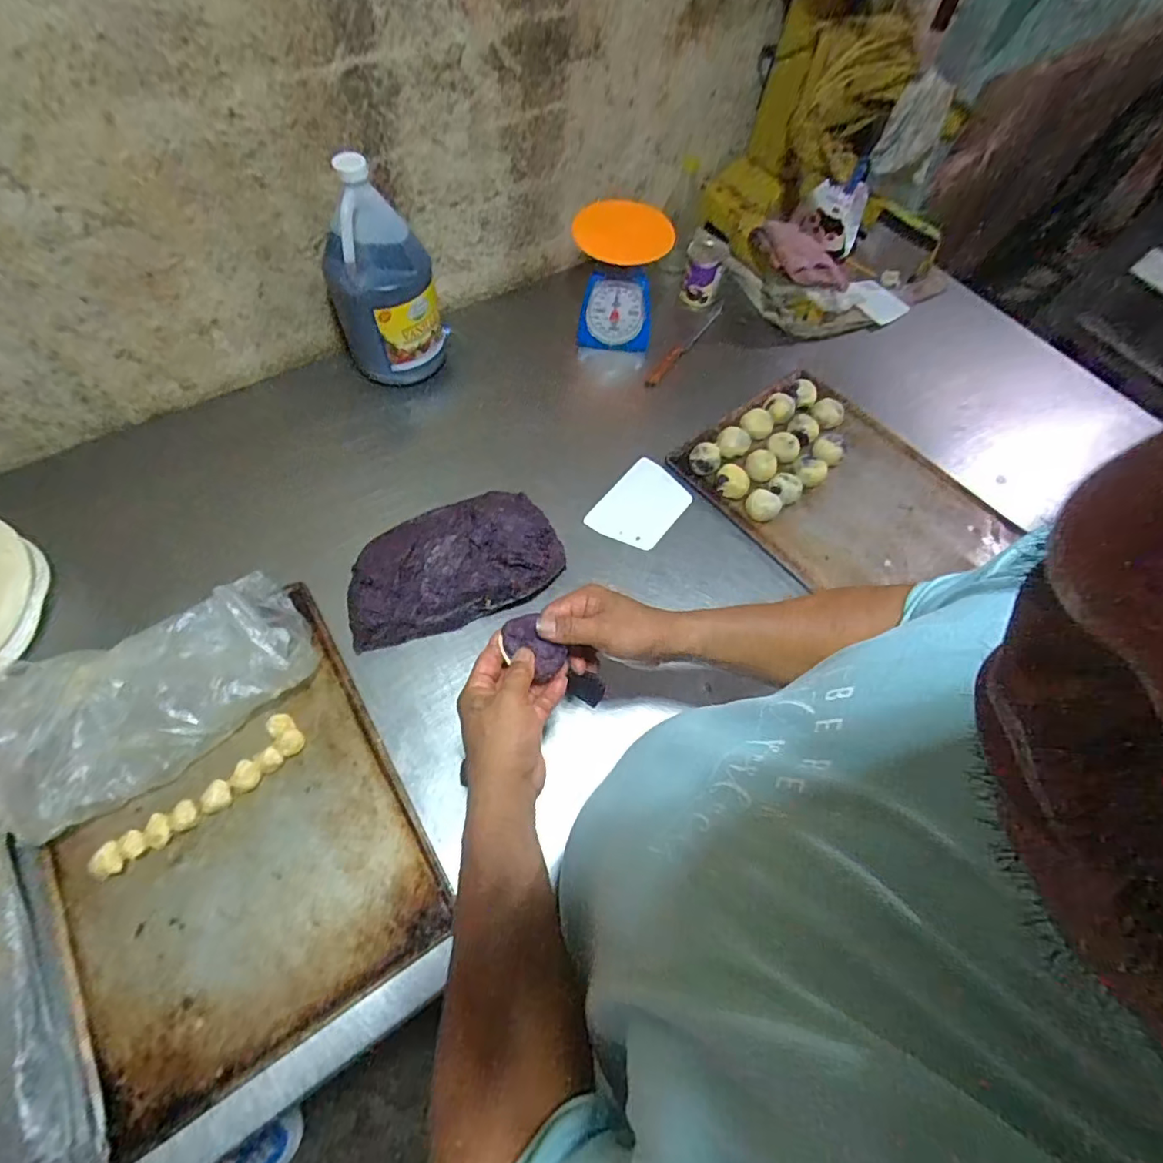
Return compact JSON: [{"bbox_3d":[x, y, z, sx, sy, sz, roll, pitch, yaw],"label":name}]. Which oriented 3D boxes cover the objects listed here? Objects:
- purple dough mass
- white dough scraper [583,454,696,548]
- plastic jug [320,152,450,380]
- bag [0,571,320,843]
[{"bbox_3d":[-0.164,-0.023,0.715,0.268,0.075,0.146,-19,66,-13],"label":"purple dough mass"},{"bbox_3d":[0.090,-0.111,0.823,0.106,0.007,0.146,39,67,15],"label":"white dough scraper"},{"bbox_3d":[-0.293,-0.441,0.818,0.150,0.282,0.143,-21,66,-14],"label":"plastic jug"},{"bbox_3d":[-0.478,0.106,0.607,0.328,0.104,0.193,-33,69,-19],"label":"bag"}]

